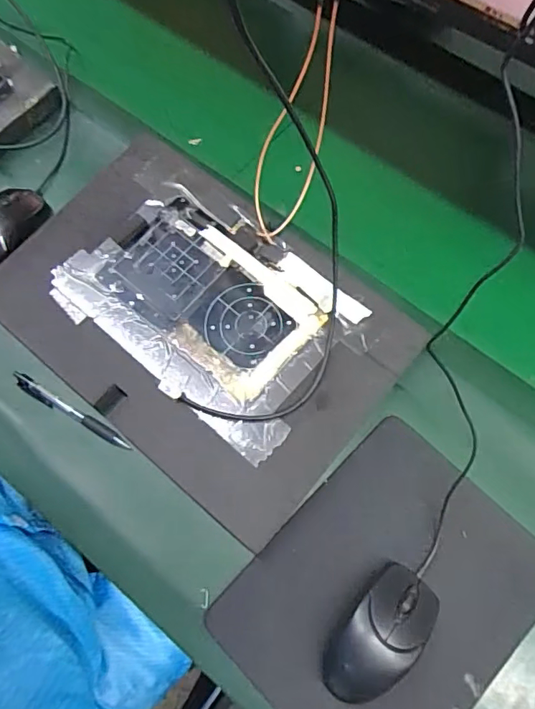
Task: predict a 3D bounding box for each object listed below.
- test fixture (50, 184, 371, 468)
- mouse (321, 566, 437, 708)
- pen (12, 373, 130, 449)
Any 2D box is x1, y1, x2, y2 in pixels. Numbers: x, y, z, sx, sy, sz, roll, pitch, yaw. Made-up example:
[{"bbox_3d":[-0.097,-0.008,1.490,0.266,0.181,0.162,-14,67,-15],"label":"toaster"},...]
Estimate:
[{"bbox_3d":[-0.057,-0.049,0.509,0.267,0.017,0.182,38,75,12],"label":"test fixture"},{"bbox_3d":[0.093,0.234,0.419,0.061,0.032,0.116,40,75,13],"label":"mouse"},{"bbox_3d":[-0.191,0.056,0.492,0.137,0.007,0.015,30,73,10],"label":"pen"}]

